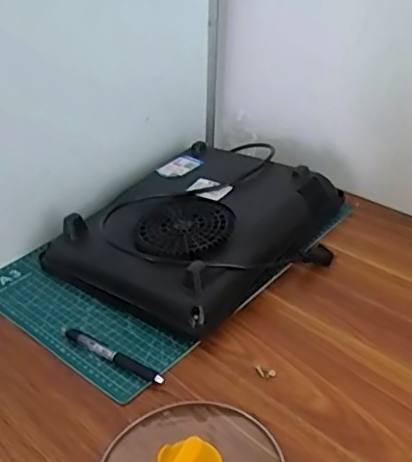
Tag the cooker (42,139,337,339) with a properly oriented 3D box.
[{"bbox_3d":[0.010,-0.013,0.772,0.280,0.061,0.363,27,46,37],"label":"cooker"}]

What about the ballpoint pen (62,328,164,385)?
[{"bbox_3d":[-0.103,0.132,0.622,0.146,0.015,0.016,20,42,32],"label":"ballpoint pen"}]

